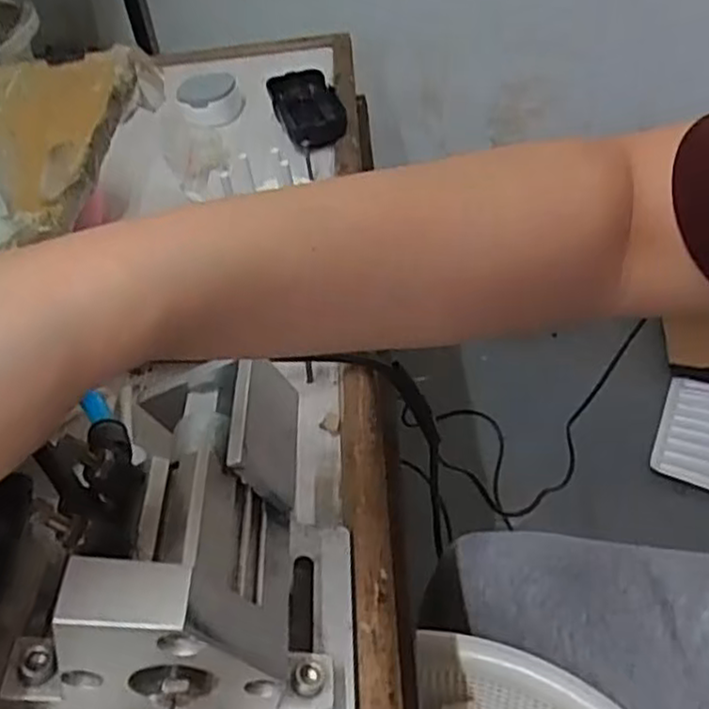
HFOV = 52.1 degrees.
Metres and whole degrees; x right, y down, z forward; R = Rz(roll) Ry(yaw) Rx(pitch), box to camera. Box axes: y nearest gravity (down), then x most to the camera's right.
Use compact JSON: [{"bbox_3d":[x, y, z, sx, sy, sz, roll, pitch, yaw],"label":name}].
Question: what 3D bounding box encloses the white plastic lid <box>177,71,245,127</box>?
[{"bbox_3d":[-0.133,-0.238,0.672,0.056,0.027,0.067,-15,44,-7],"label":"white plastic lid"}]

